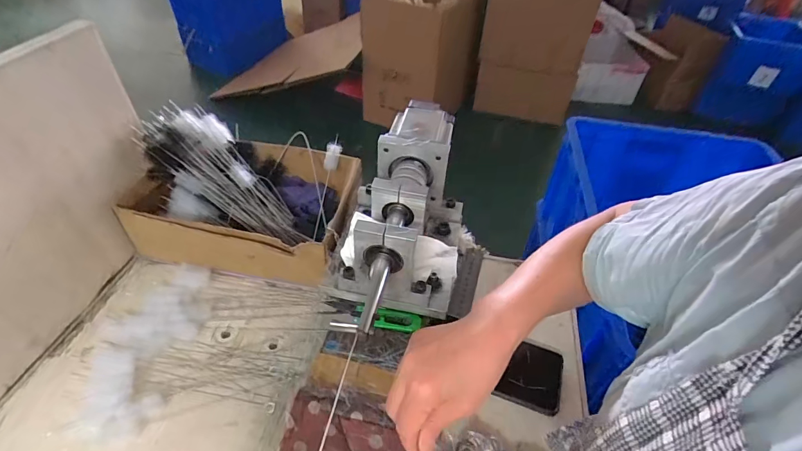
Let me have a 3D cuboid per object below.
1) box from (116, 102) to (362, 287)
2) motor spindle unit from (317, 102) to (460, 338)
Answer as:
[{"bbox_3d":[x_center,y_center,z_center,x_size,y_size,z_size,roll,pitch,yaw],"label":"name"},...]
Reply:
[{"bbox_3d":[-0.213,-0.038,0.568,0.287,0.145,0.201,7,43,3],"label":"box"},{"bbox_3d":[0.021,-0.032,0.493,0.128,0.118,0.246,14,44,11],"label":"motor spindle unit"}]

